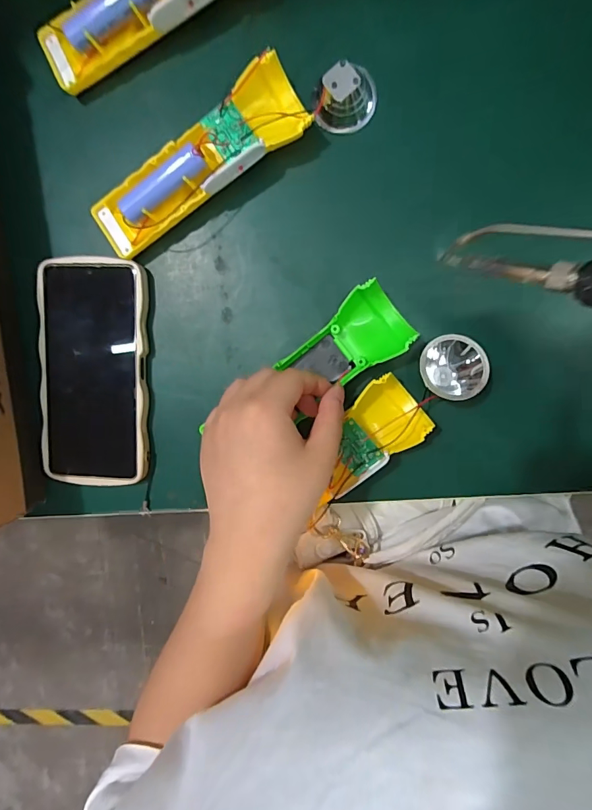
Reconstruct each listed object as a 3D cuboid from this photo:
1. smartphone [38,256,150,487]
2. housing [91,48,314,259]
[{"bbox_3d":[-0.154,-0.023,0.326,0.081,0.013,0.167,2,94,6],"label":"smartphone"},{"bbox_3d":[-0.069,-0.167,0.295,0.161,0.027,0.051,-30,91,7],"label":"housing"}]

